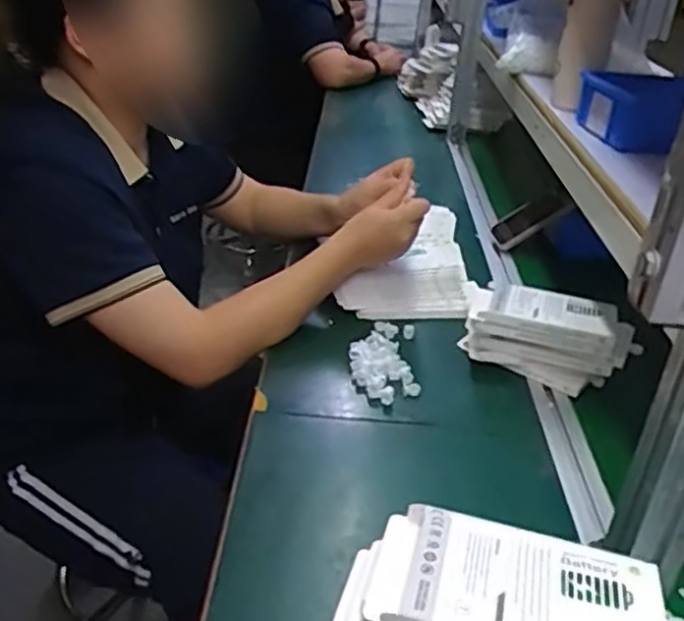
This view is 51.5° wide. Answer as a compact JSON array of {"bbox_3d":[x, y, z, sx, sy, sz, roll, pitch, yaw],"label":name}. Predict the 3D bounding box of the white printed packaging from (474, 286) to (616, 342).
[{"bbox_3d":[0.230,0.001,0.782,0.135,0.015,0.073,13,30,15],"label":"white printed packaging"}]

